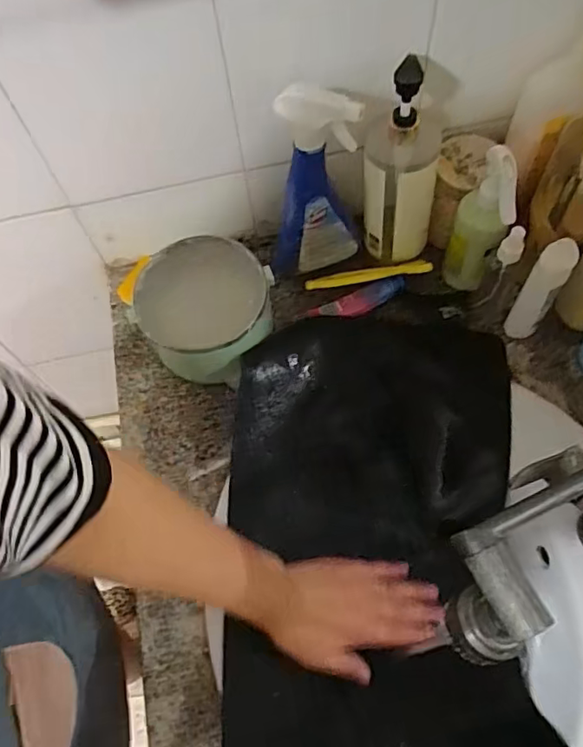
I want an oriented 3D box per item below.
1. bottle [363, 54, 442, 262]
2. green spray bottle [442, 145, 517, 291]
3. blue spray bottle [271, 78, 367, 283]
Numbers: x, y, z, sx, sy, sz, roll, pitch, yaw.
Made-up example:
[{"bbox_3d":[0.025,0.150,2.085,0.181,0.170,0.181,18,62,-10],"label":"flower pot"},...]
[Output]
[{"bbox_3d":[0.121,-0.227,0.616,0.083,0.217,0.088,2,64,4],"label":"bottle"},{"bbox_3d":[0.203,-0.160,0.609,0.055,0.175,0.048,17,66,11],"label":"green spray bottle"},{"bbox_3d":[0.021,-0.192,0.592,0.100,0.230,0.043,1,64,4],"label":"blue spray bottle"}]

